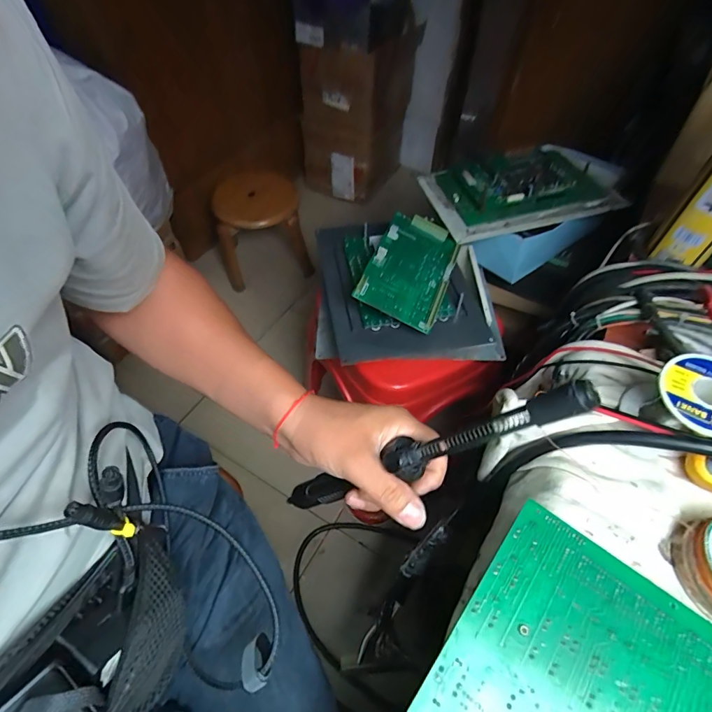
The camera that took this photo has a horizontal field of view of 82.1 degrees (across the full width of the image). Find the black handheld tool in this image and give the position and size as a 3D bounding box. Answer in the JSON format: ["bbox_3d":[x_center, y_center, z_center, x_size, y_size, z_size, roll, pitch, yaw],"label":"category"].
[{"bbox_3d":[0.029,0.078,0.307,0.032,0.290,0.025,29,46,-30],"label":"black handheld tool"}]

